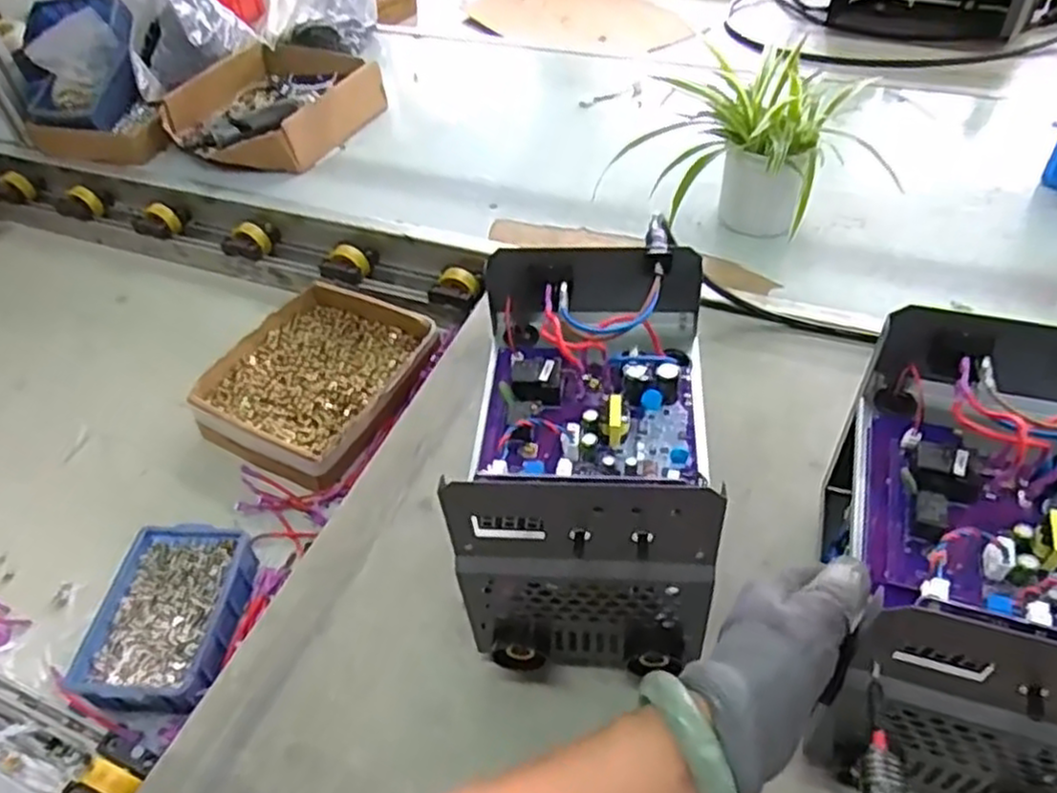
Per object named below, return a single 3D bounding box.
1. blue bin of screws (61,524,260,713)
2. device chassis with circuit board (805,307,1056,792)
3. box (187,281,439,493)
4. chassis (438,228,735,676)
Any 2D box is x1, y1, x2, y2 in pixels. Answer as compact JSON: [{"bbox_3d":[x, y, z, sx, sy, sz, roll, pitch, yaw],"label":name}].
[{"bbox_3d":[-0.290,0.181,0.617,0.110,0.044,0.156,2,48,8],"label":"blue bin of screws"},{"bbox_3d":[0.263,0.091,0.424,0.146,0.155,0.228,9,50,15],"label":"device chassis with circuit board"},{"bbox_3d":[-0.223,-0.022,0.799,0.213,0.047,0.229,21,53,24],"label":"box"},{"bbox_3d":[0.042,0.044,0.512,0.145,0.189,0.227,1,48,7],"label":"chassis"}]

